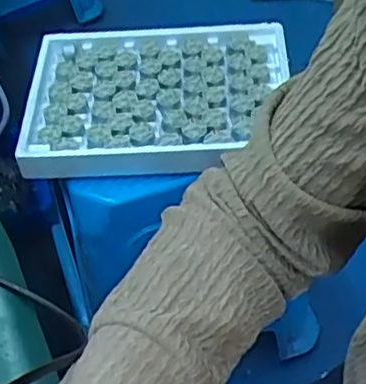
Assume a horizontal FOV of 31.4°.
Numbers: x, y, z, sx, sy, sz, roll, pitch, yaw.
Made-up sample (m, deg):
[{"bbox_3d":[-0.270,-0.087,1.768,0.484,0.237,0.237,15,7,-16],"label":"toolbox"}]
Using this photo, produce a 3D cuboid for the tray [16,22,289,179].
[{"bbox_3d":[-0.032,-0.134,0.877,0.348,0.042,0.255,-4,49,1],"label":"tray"}]

